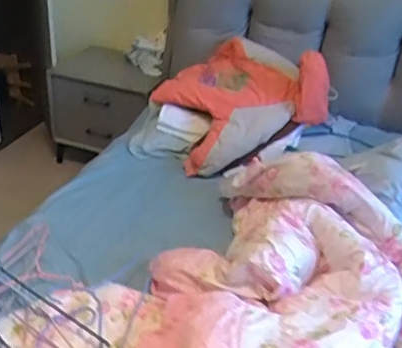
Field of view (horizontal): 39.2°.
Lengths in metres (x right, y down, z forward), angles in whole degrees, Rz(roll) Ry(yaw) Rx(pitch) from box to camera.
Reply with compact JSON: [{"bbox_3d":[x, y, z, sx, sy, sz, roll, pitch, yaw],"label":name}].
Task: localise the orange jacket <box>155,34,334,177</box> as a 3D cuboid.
[{"bbox_3d":[0.114,-0.249,1.803,0.419,0.351,0.446,-9,34,-21],"label":"orange jacket"}]

